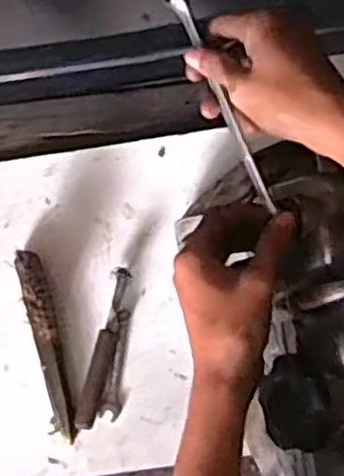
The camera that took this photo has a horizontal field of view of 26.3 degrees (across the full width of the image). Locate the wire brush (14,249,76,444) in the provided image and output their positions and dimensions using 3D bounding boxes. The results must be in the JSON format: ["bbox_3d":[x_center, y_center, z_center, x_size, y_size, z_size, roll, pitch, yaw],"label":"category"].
[{"bbox_3d":[-0.132,0.112,0.790,0.028,0.033,0.203,-17,73,-2],"label":"wire brush"}]

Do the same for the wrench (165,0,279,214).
[{"bbox_3d":[0.033,-0.095,0.498,0.012,0.012,0.168,-25,93,-5],"label":"wrench"}]

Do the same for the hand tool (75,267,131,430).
[{"bbox_3d":[-0.072,0.118,0.791,0.021,0.019,0.172,12,74,7],"label":"hand tool"}]

